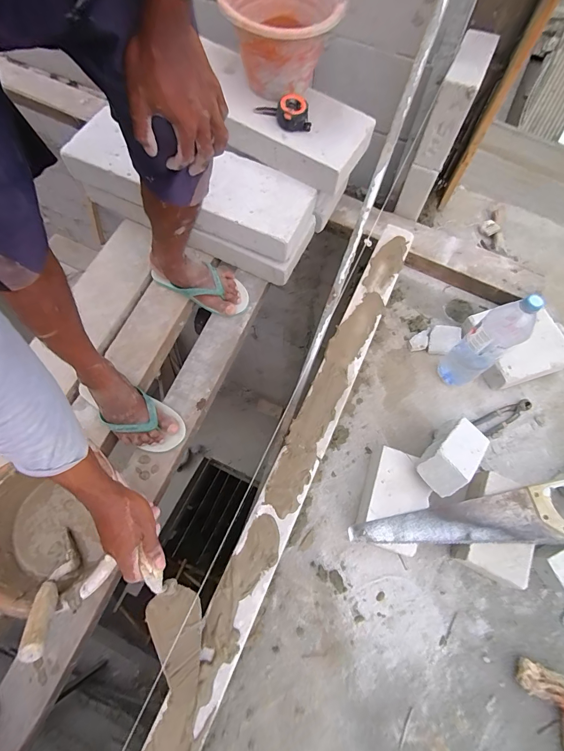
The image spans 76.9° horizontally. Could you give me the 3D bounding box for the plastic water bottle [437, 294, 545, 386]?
[{"bbox_3d":[0.447,-0.067,0.782,0.078,0.315,0.087,-32,72,-13],"label":"plastic water bottle"}]

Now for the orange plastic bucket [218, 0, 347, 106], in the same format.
[{"bbox_3d":[0.001,-0.758,0.784,0.240,0.144,0.238,1,68,-1],"label":"orange plastic bucket"}]

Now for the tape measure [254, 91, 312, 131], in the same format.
[{"bbox_3d":[0.002,-0.594,0.798,0.127,0.040,0.074,1,68,-1],"label":"tape measure"}]

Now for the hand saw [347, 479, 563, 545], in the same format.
[{"bbox_3d":[0.402,0.292,0.728,0.516,0.030,0.111,-3,68,-3],"label":"hand saw"}]

